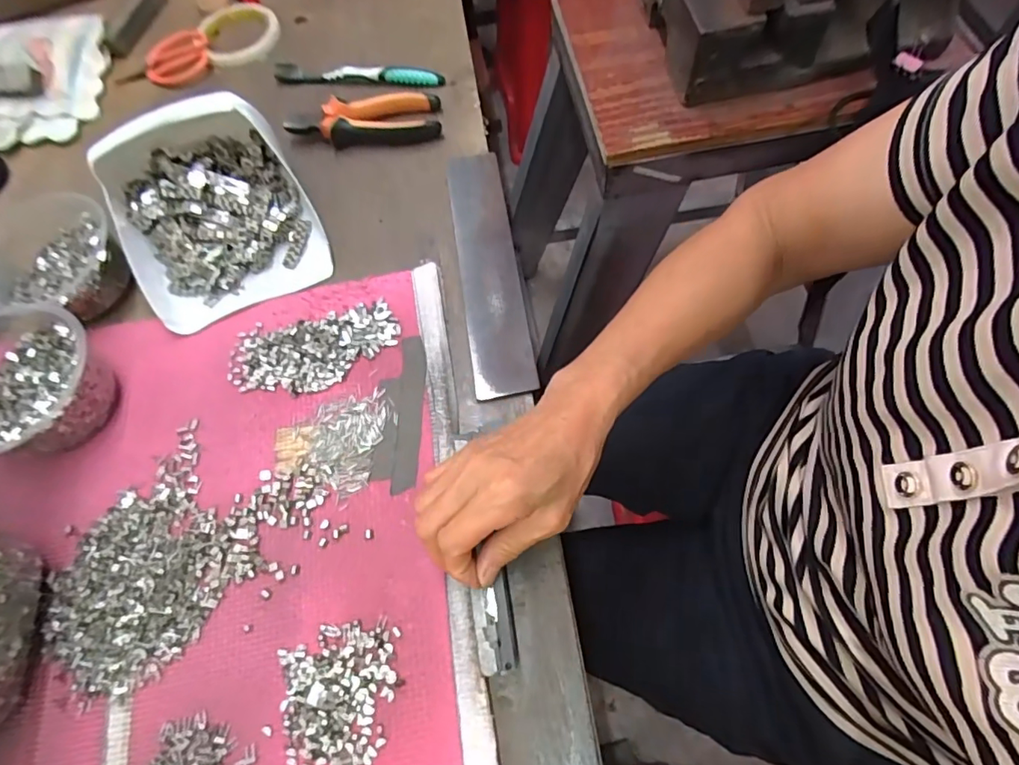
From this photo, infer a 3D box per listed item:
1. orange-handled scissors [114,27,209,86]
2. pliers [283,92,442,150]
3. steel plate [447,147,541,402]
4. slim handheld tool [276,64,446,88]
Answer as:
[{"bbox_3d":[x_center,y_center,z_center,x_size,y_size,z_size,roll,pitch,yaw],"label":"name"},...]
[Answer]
[{"bbox_3d":[-0.390,-0.363,0.594,0.104,0.011,0.055,-27,89,-6],"label":"orange-handled scissors"},{"bbox_3d":[-0.144,-0.259,0.522,0.148,0.026,0.051,-8,66,-1],"label":"pliers"},{"bbox_3d":[-0.019,-0.102,0.452,0.050,0.008,0.244,-10,66,2],"label":"steel plate"},{"bbox_3d":[-0.160,-0.326,0.554,0.183,0.016,0.014,5,66,5],"label":"slim handheld tool"}]

